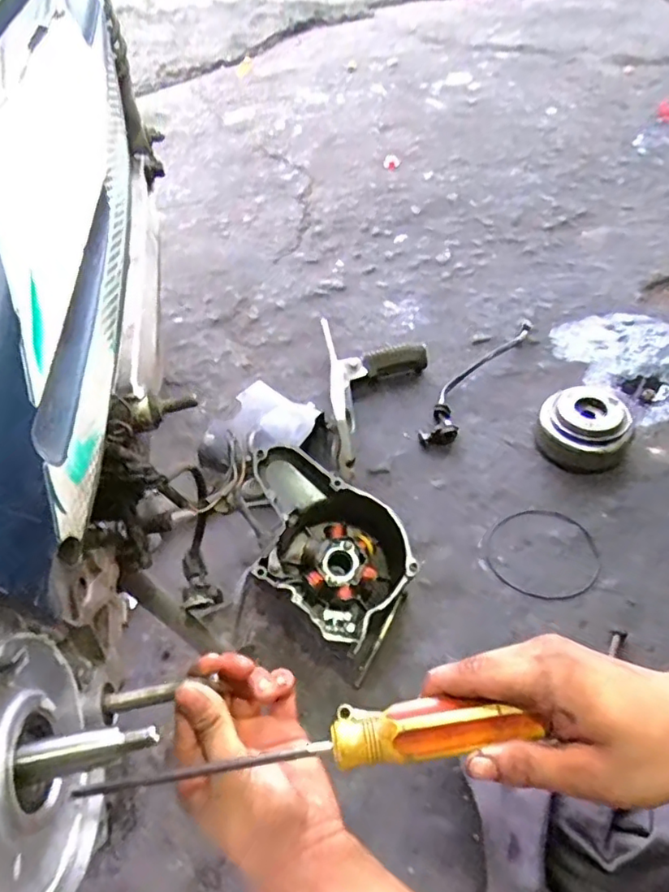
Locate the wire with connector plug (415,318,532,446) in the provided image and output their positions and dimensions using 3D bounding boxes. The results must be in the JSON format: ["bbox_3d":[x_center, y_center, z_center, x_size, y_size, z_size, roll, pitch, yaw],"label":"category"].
[{"bbox_3d":[0.200,-0.105,0.793,0.059,0.037,0.298,27,58,24],"label":"wire with connector plug"}]

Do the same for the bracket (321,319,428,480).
[{"bbox_3d":[0.015,-0.071,0.744,0.155,0.056,0.257,14,40,15],"label":"bracket"}]

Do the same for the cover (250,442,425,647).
[{"bbox_3d":[-0.015,0.113,0.595,0.187,0.116,0.135,25,57,22],"label":"cover"}]

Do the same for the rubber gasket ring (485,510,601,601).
[{"bbox_3d":[0.226,0.118,0.627,0.120,0.004,0.105,1,53,5],"label":"rubber gasket ring"}]

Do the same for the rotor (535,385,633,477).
[{"bbox_3d":[0.300,-0.019,0.691,0.103,0.059,0.090,14,53,15],"label":"rotor"}]

